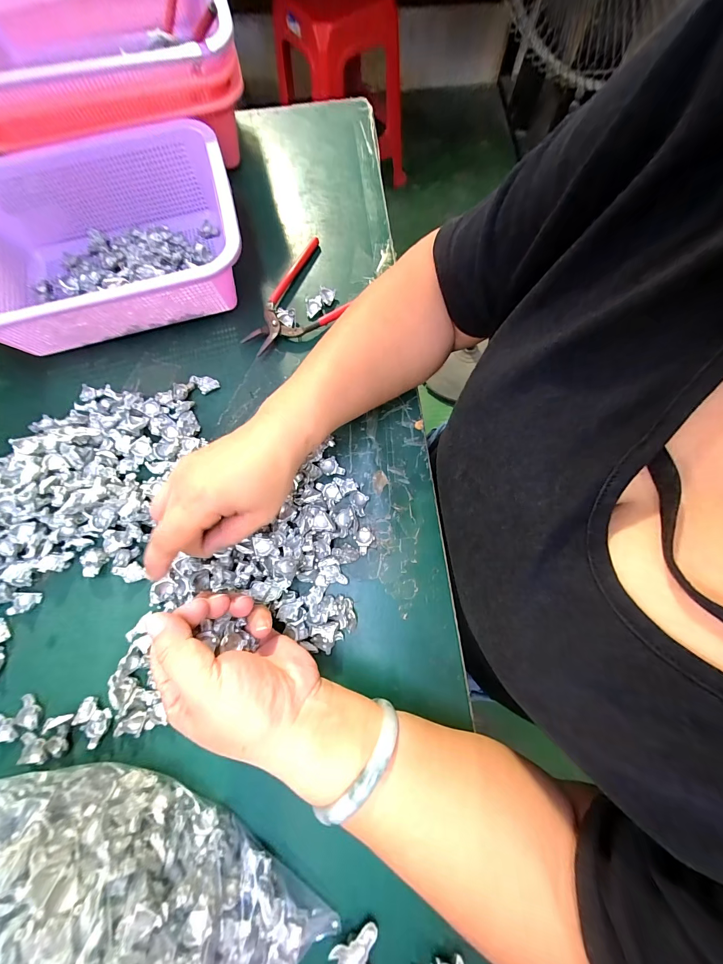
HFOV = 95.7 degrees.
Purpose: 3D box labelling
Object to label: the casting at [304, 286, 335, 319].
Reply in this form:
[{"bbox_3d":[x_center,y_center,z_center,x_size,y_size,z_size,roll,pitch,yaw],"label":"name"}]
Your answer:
[{"bbox_3d":[-0.043,-0.191,0.343,0.040,0.008,0.018,-41,79,-9],"label":"casting"}]

